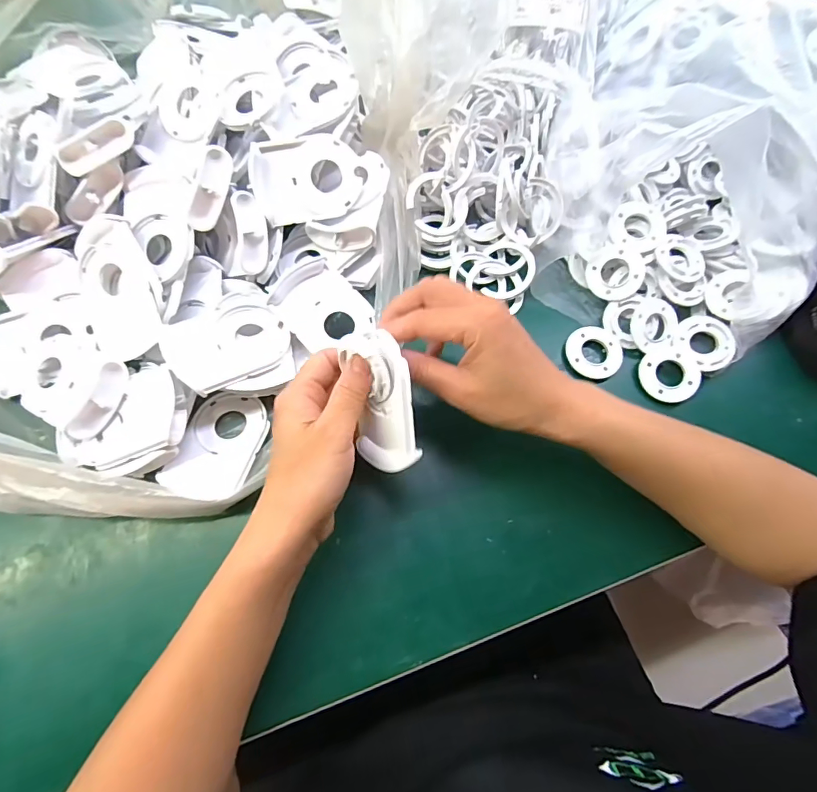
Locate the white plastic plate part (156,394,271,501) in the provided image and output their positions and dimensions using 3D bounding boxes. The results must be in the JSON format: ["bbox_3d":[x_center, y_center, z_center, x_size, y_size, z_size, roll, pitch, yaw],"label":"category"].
[{"bbox_3d":[-0.135,0.032,0.327,0.057,0.014,0.085,13,63,7],"label":"white plastic plate part"}]

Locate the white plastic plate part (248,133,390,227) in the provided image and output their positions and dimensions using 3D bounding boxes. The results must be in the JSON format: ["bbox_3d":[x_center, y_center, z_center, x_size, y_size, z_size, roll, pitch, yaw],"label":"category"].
[{"bbox_3d":[-0.068,-0.169,0.357,0.101,0.020,0.058,-11,106,-7],"label":"white plastic plate part"}]

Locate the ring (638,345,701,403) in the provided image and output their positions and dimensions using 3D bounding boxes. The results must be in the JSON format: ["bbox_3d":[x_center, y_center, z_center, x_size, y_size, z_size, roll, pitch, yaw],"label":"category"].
[{"bbox_3d":[0.207,-0.018,0.361,0.044,0.004,0.045,-2,72,7],"label":"ring"}]

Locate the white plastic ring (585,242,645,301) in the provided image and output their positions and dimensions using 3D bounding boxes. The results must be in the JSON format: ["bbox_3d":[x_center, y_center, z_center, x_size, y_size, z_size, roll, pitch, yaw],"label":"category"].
[{"bbox_3d":[0.170,-0.102,0.375,0.043,0.006,0.045,0,91,21],"label":"white plastic ring"}]

